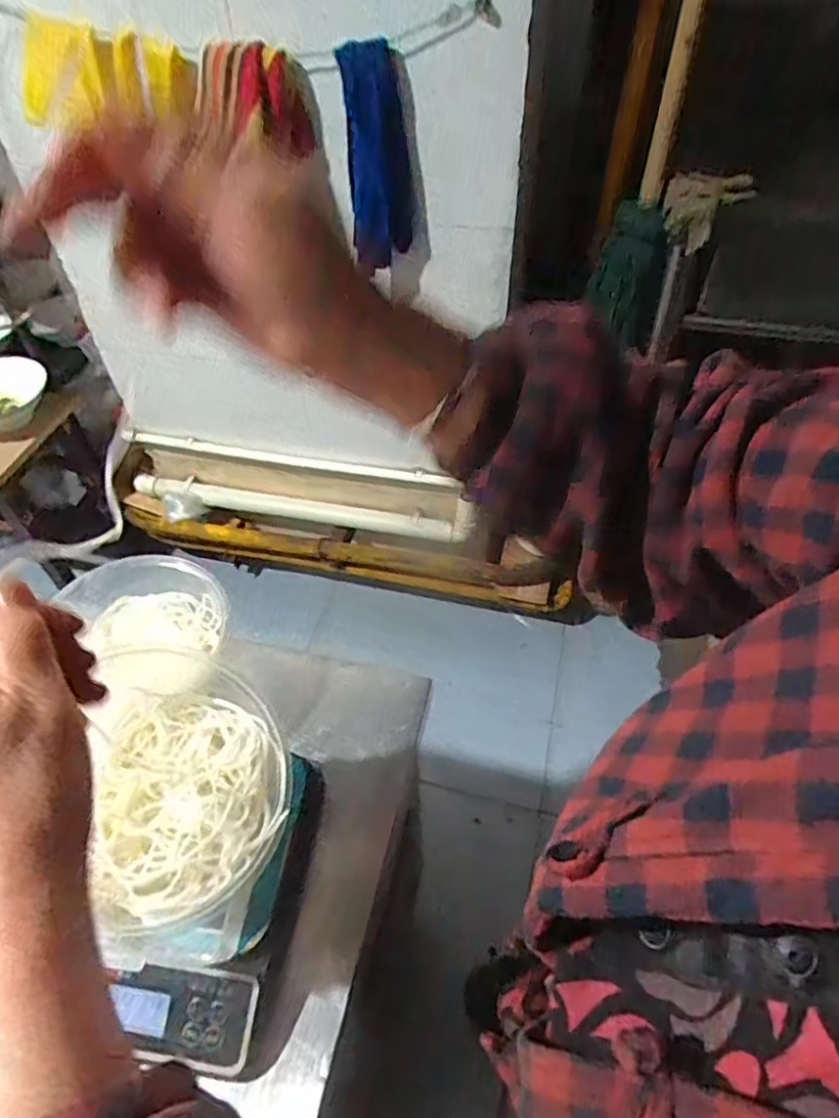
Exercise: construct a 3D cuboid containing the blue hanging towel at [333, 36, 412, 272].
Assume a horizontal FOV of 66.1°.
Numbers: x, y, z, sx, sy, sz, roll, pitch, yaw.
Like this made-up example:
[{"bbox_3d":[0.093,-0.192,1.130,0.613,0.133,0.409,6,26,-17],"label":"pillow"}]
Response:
[{"bbox_3d":[-0.065,-0.623,1.028,0.098,0.313,0.027,5,51,6],"label":"blue hanging towel"}]

